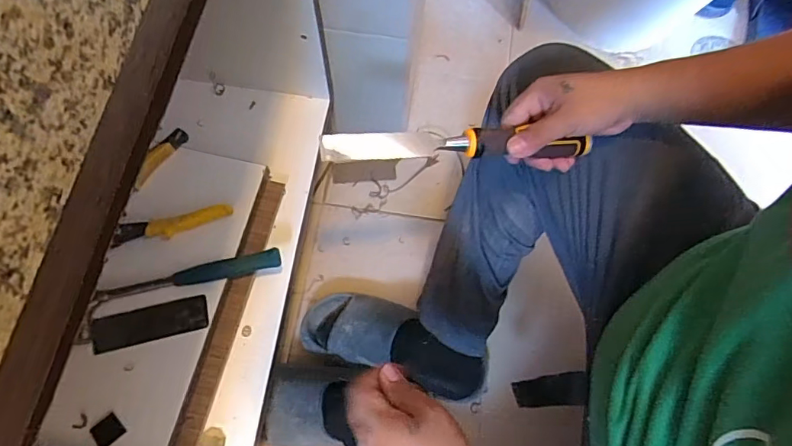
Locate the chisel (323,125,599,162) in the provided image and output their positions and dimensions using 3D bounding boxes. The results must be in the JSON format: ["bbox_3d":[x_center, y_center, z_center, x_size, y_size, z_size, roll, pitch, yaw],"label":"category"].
[{"bbox_3d":[0.064,-0.078,0.476,0.269,0.020,0.027,-2,70,-10],"label":"chisel"}]

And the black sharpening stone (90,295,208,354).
[{"bbox_3d":[-0.296,0.121,0.590,0.130,0.011,0.040,-14,71,-7],"label":"black sharpening stone"}]

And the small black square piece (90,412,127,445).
[{"bbox_3d":[-0.324,0.233,0.550,0.030,0.004,0.029,41,62,17],"label":"small black square piece"}]

